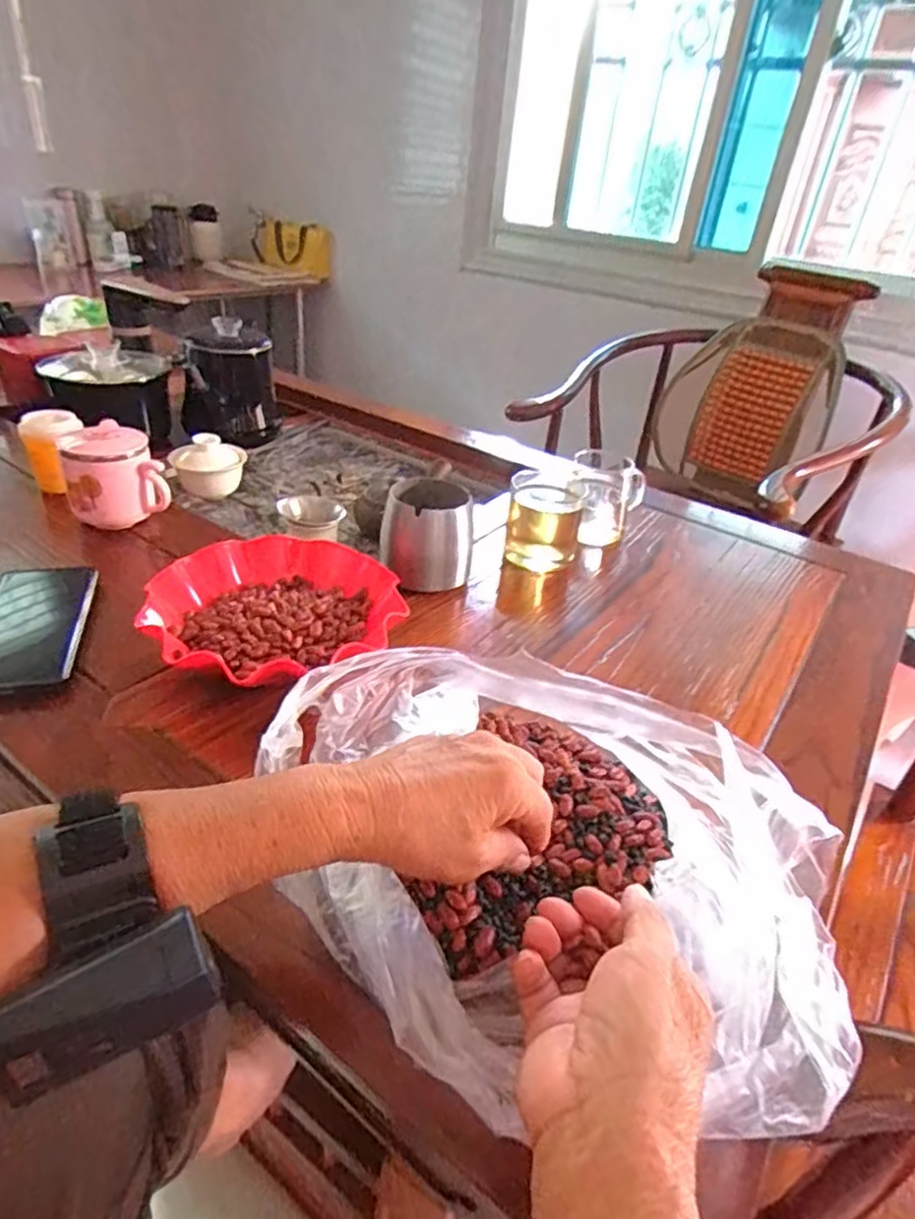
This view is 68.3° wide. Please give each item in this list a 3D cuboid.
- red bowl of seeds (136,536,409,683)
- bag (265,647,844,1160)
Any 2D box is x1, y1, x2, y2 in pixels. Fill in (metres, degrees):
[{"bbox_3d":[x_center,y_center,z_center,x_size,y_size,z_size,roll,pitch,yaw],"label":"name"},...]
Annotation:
[{"bbox_3d":[-0.145,0.008,0.537,0.170,0.053,0.188,27,38,28],"label":"red bowl of seeds"},{"bbox_3d":[0.049,0.119,0.348,0.219,0.089,0.285,-19,41,-34],"label":"bag"}]

